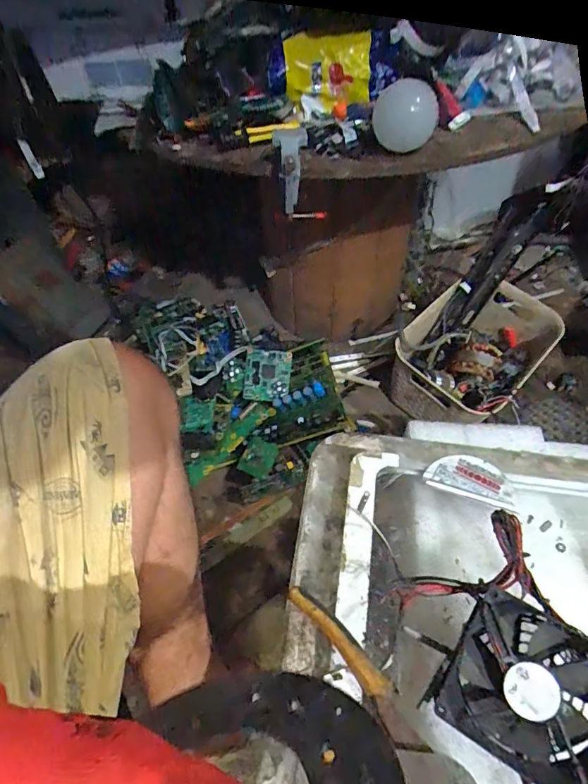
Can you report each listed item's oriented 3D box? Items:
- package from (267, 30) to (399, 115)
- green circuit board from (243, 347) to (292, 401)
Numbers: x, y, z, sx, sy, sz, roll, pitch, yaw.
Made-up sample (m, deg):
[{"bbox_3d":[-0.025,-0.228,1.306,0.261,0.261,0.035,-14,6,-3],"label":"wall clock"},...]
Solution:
[{"bbox_3d":[0.048,-0.388,0.547,0.152,0.063,0.048,0,49,4],"label":"package"},{"bbox_3d":[-0.049,-0.030,0.843,0.082,0.013,0.091,5,92,1],"label":"green circuit board"}]

